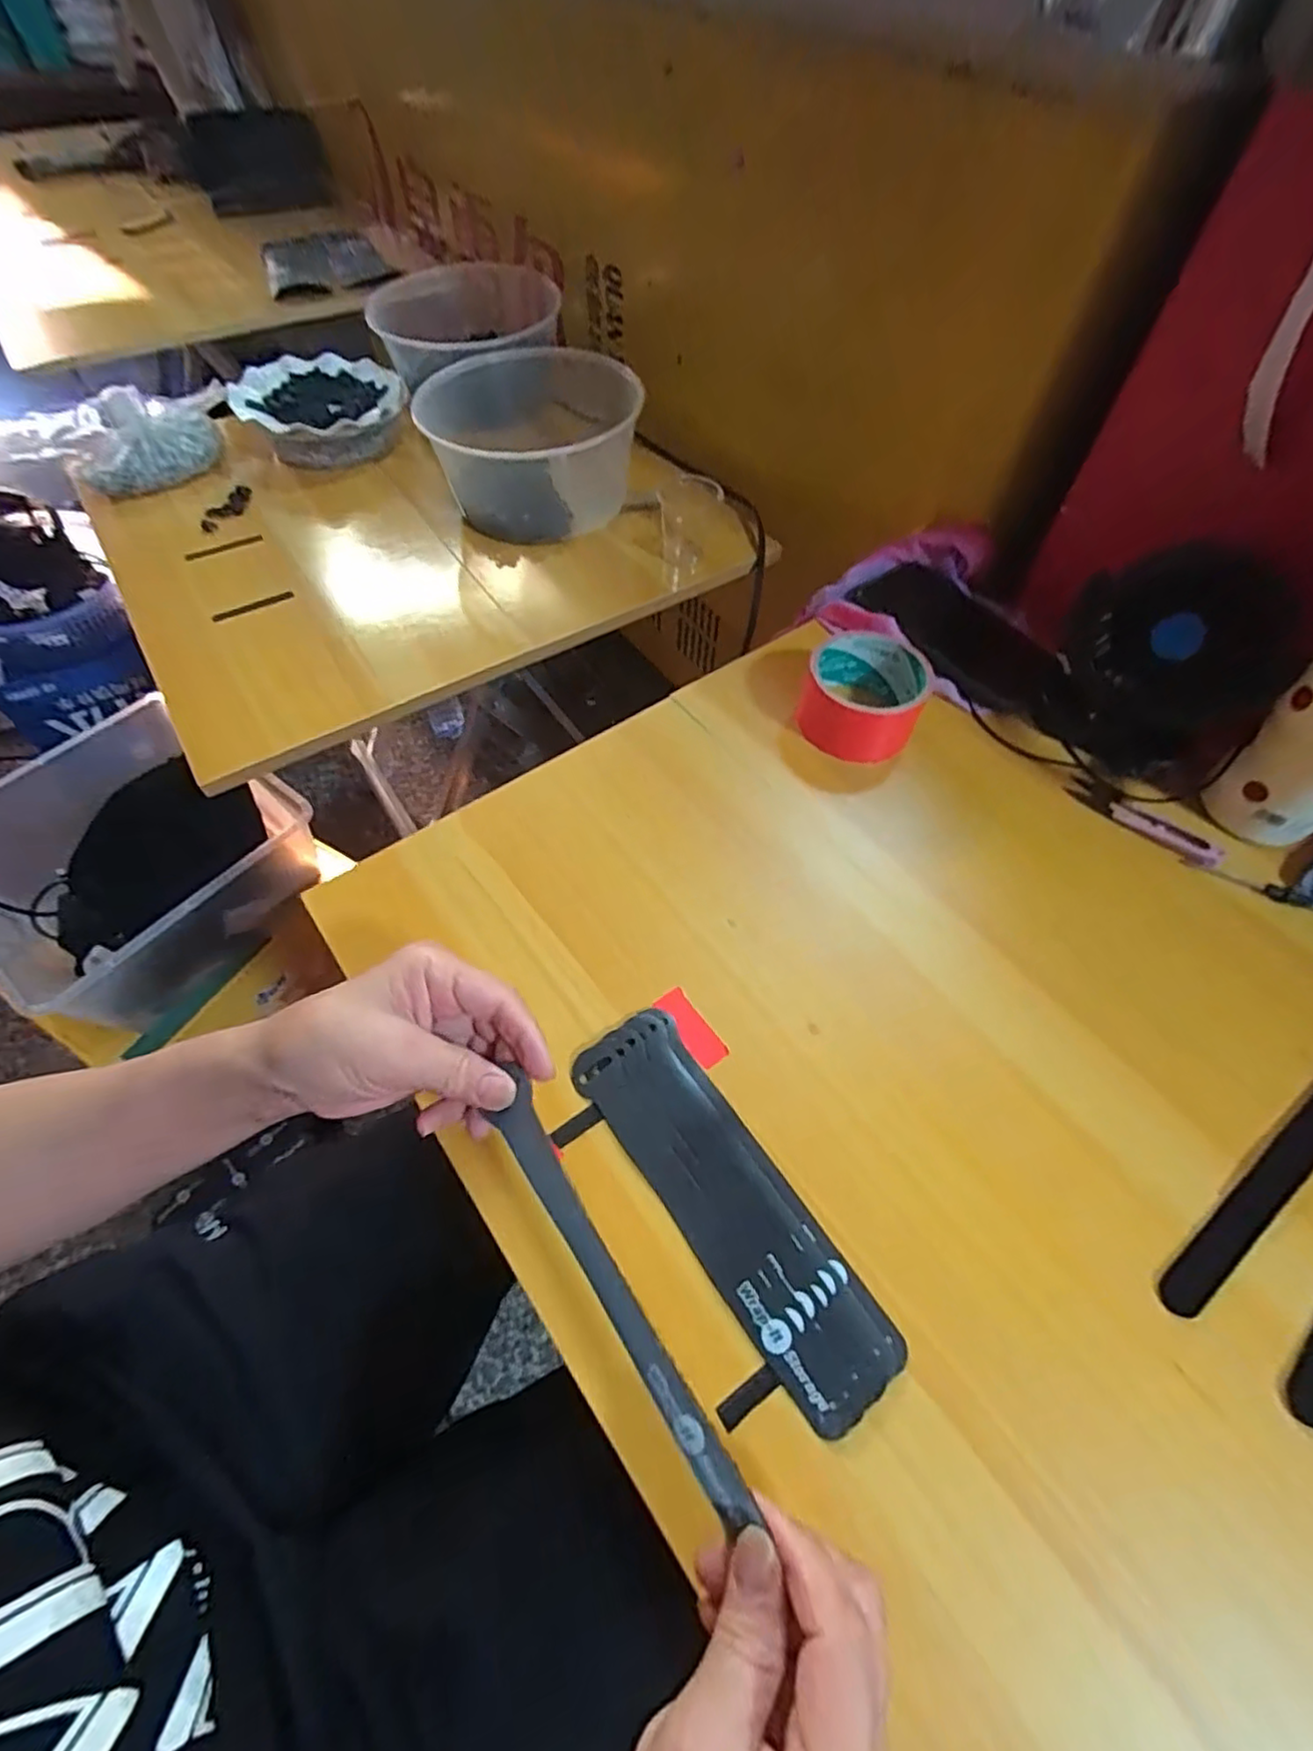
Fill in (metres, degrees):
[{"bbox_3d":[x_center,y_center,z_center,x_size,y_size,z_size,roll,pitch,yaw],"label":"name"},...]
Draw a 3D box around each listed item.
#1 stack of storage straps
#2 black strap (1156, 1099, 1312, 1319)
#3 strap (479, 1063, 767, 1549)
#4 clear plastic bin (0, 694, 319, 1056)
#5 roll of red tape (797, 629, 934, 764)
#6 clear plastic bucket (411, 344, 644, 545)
[{"bbox_3d":[0.034,0.157,0.334,0.057,0.008,0.198,-30,62,-18],"label":"stack of storage straps"},{"bbox_3d":[0.315,0.150,0.344,0.196,0.005,0.023,-29,62,-18],"label":"black strap"},{"bbox_3d":[-0.021,0.158,0.272,0.016,0.007,0.178,-29,62,-18],"label":"strap"},{"bbox_3d":[-0.567,-0.014,0.739,0.309,0.134,0.301,33,63,19],"label":"clear plastic bin"},{"bbox_3d":[0.148,-0.132,0.489,0.085,0.049,0.093,15,58,10],"label":"roll of red tape"},{"bbox_3d":[-0.129,-0.472,0.729,0.208,0.113,0.201,1,57,-1],"label":"clear plastic bucket"}]

